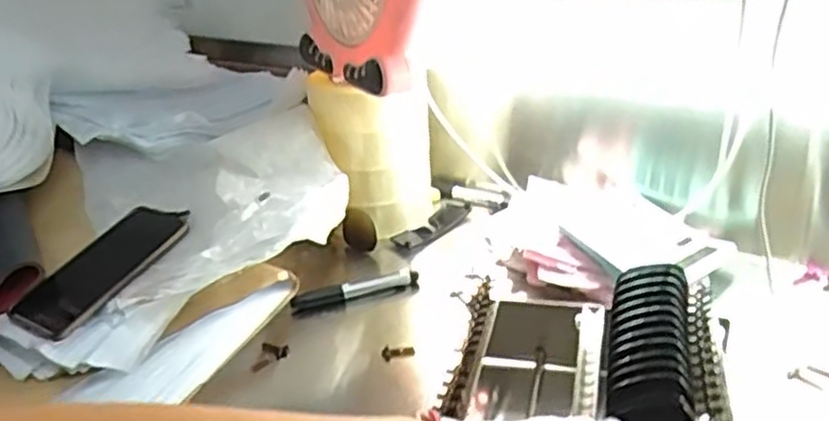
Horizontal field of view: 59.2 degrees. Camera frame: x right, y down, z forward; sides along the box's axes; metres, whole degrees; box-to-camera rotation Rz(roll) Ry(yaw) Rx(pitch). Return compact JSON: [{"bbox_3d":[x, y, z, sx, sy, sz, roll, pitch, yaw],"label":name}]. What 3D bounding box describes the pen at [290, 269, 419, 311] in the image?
[{"bbox_3d":[-0.061,0.083,0.757,0.133,0.023,0.016,-12,26,-14],"label":"pen"}]

